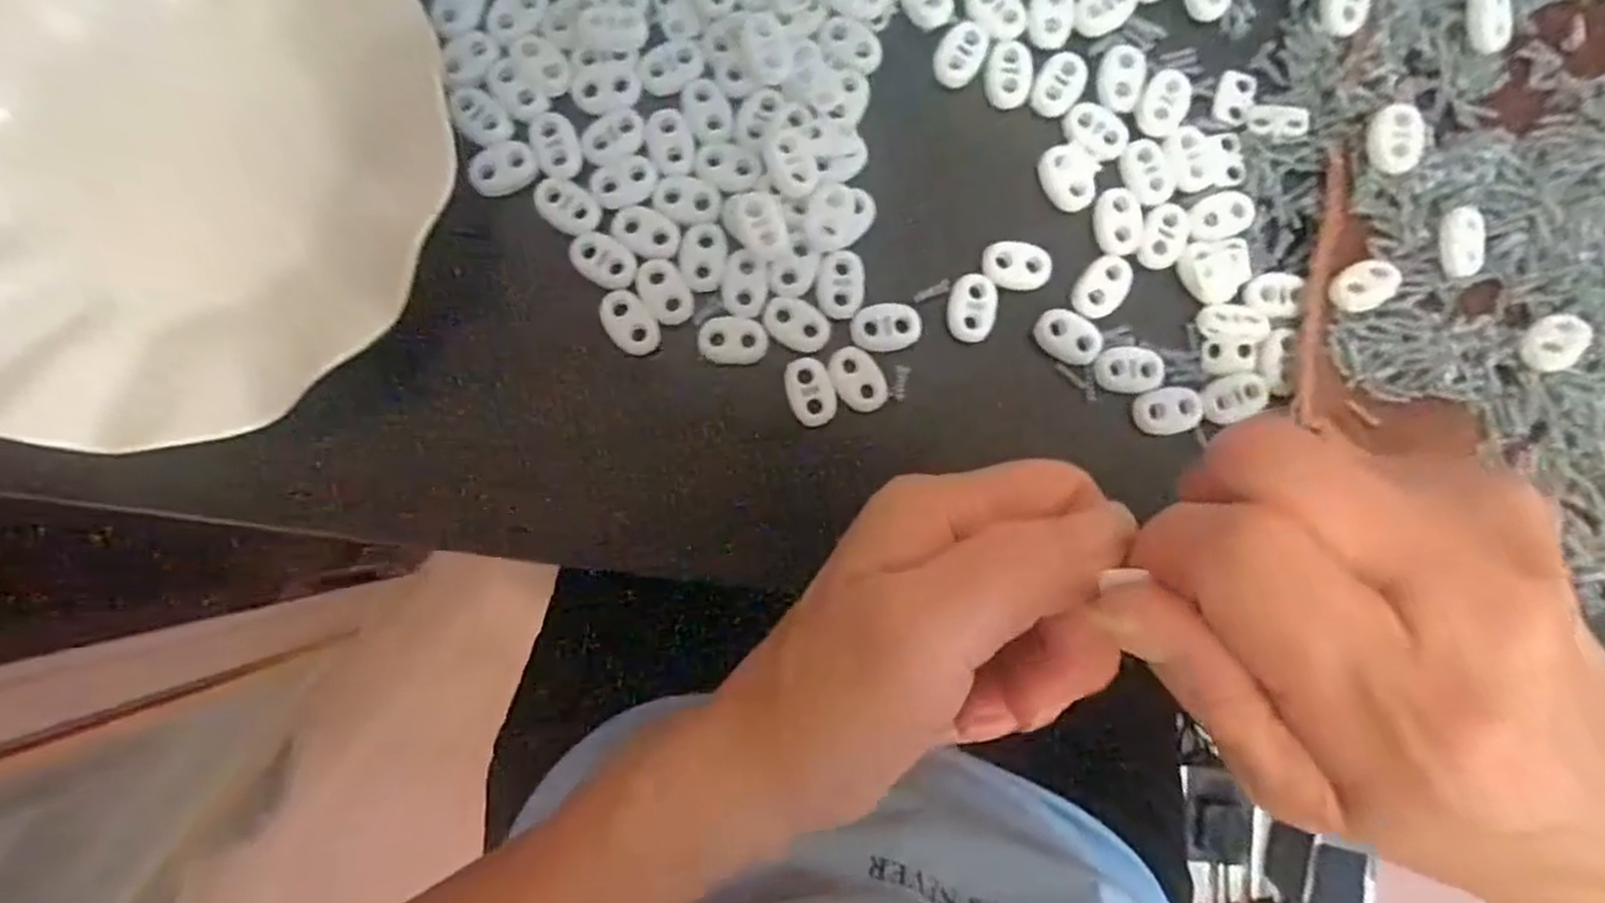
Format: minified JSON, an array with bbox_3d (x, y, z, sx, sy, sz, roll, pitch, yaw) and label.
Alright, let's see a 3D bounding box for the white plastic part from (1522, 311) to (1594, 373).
[{"bbox_3d":[0.250,-0.036,0.256,0.019,0.009,0.018,-10,88,-2],"label":"white plastic part"}]

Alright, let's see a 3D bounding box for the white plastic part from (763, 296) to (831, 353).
[{"bbox_3d":[-0.002,-0.043,0.254,0.022,0.004,0.016,33,87,0],"label":"white plastic part"}]

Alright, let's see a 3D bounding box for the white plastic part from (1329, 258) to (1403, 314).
[{"bbox_3d":[0.186,-0.055,0.256,0.022,0.007,0.015,-31,89,-3],"label":"white plastic part"}]

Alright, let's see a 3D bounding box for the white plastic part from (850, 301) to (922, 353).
[{"bbox_3d":[0.028,-0.041,0.254,0.022,0.004,0.016,-11,88,-3],"label":"white plastic part"}]

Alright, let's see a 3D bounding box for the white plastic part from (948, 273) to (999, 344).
[{"bbox_3d":[0.056,-0.048,0.256,0.015,0.004,0.022,5,87,-2],"label":"white plastic part"}]

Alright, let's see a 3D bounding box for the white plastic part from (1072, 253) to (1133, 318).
[{"bbox_3d":[0.101,-0.056,0.258,0.015,0.004,0.025,34,87,0],"label":"white plastic part"}]

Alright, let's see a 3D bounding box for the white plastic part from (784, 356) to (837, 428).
[{"bbox_3d":[0.003,-0.020,0.253,0.015,0.004,0.022,-19,88,-3],"label":"white plastic part"}]

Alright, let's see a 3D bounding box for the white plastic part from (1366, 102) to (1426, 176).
[{"bbox_3d":[0.195,-0.102,0.254,0.015,0.004,0.022,-8,87,27],"label":"white plastic part"}]

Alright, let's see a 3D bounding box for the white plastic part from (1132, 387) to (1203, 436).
[{"bbox_3d":[0.122,-0.014,0.257,0.022,0.004,0.015,-8,88,-2],"label":"white plastic part"}]

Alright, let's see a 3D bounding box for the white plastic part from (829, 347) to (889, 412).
[{"bbox_3d":[0.019,-0.024,0.254,0.015,0.004,0.022,-29,89,-3],"label":"white plastic part"}]

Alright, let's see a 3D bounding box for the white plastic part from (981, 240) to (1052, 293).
[{"bbox_3d":[0.072,-0.062,0.259,0.023,0.004,0.017,0,87,-2],"label":"white plastic part"}]

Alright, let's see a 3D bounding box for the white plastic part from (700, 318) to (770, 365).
[{"bbox_3d":[-0.023,-0.037,0.253,0.022,0.004,0.015,-1,87,-2],"label":"white plastic part"}]

